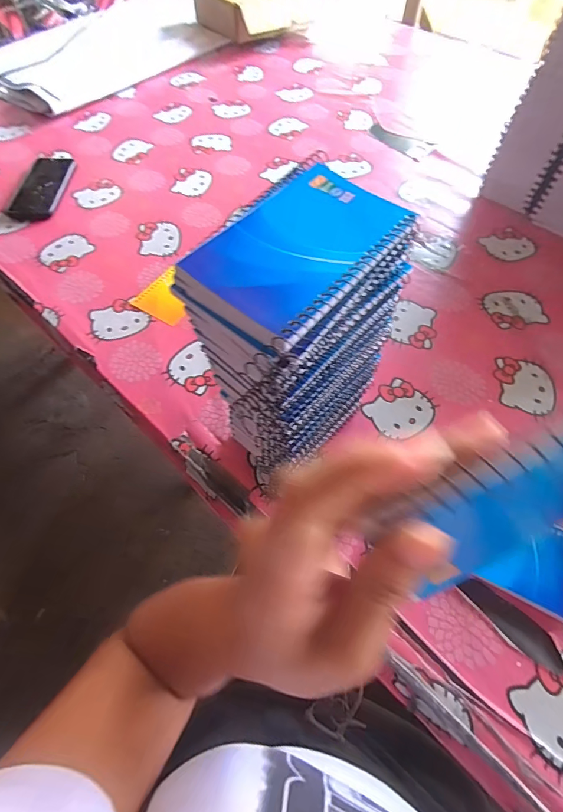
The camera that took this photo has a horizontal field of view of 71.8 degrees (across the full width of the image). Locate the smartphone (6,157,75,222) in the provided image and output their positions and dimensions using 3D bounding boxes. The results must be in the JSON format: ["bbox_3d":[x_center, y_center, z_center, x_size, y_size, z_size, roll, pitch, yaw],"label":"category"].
[{"bbox_3d":[-0.420,-0.391,0.685,0.080,0.008,0.168,3,59,2],"label":"smartphone"}]

